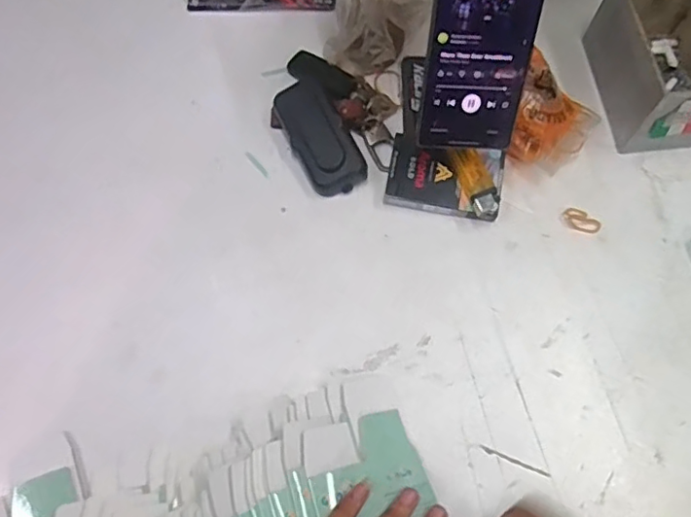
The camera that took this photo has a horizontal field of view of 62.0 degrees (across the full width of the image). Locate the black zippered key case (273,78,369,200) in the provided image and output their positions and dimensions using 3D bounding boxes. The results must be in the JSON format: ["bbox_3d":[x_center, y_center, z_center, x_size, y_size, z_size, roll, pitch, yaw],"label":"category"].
[{"bbox_3d":[-0.024,-0.107,0.508,0.046,0.034,0.106,-25,69,-10],"label":"black zippered key case"}]

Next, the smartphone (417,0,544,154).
[{"bbox_3d":[0.098,-0.150,0.413,0.076,0.174,0.005,-2,37,-2],"label":"smartphone"}]

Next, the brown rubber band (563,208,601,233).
[{"bbox_3d":[0.203,-0.033,0.494,0.031,0.004,0.019,41,73,16],"label":"brown rubber band"}]

